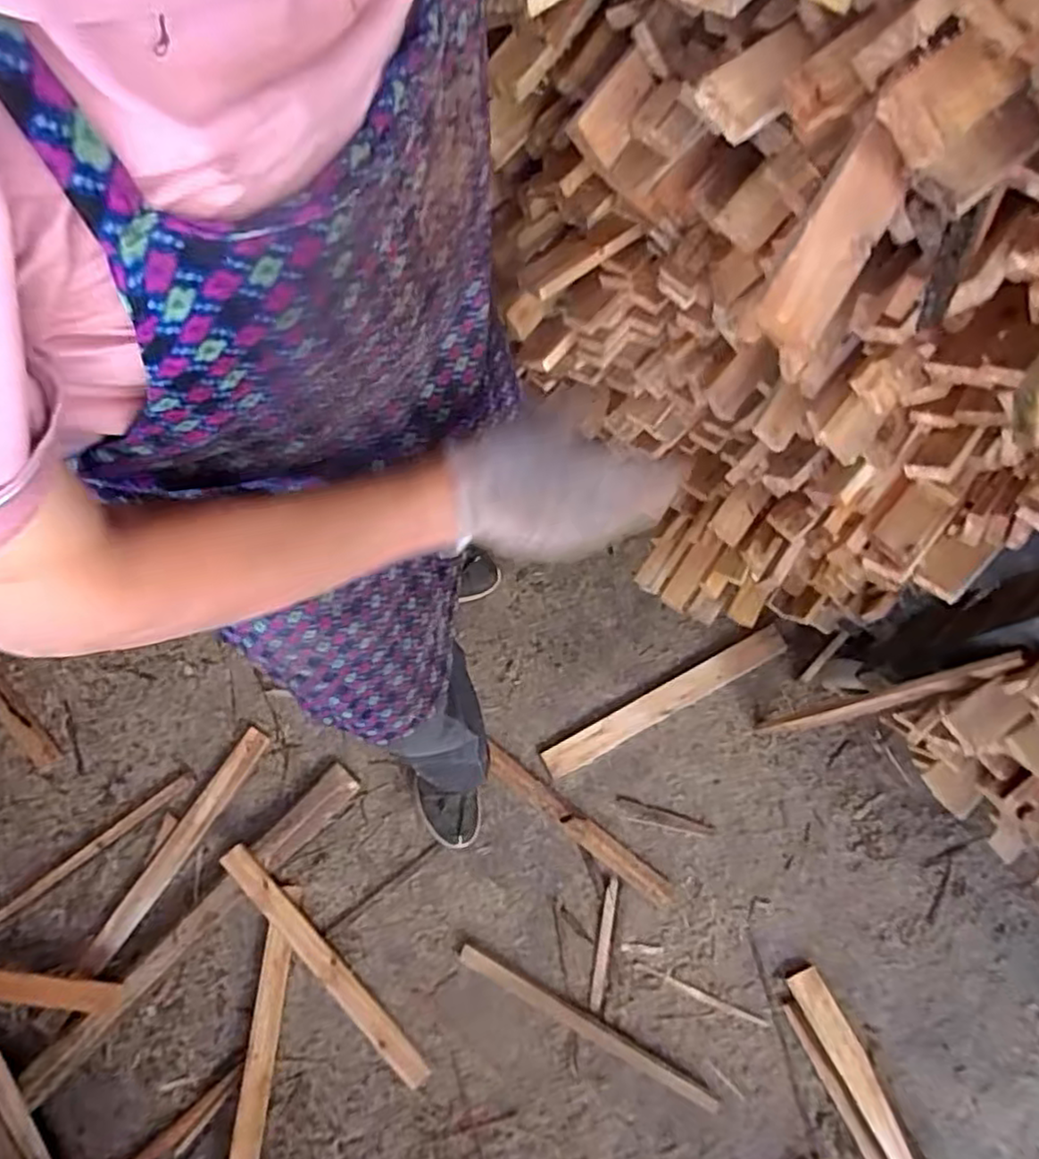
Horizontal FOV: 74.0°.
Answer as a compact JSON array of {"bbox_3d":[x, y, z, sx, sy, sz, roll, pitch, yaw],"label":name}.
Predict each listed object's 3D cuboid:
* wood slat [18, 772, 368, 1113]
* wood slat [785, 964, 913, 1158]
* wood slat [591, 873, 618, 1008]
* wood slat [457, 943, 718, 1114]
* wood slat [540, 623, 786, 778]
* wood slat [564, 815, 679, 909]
[{"bbox_3d":[-0.550,0.581,1.176,0.058,0.033,0.669,44,78,11],"label":"wood slat"},{"bbox_3d":[0.572,0.854,1.085,0.053,0.017,0.471,-26,76,-8],"label":"wood slat"},{"bbox_3d":[0.144,0.617,1.170,0.017,0.014,0.205,11,72,4],"label":"wood slat"},{"bbox_3d":[0.106,0.735,1.144,0.463,0.021,0.029,28,75,7],"label":"wood slat"},{"bbox_3d":[0.275,0.222,1.279,0.505,0.029,0.059,-27,74,-9],"label":"wood slat"},{"bbox_3d":[0.173,0.491,1.205,0.217,0.009,0.042,37,77,9],"label":"wood slat"}]

